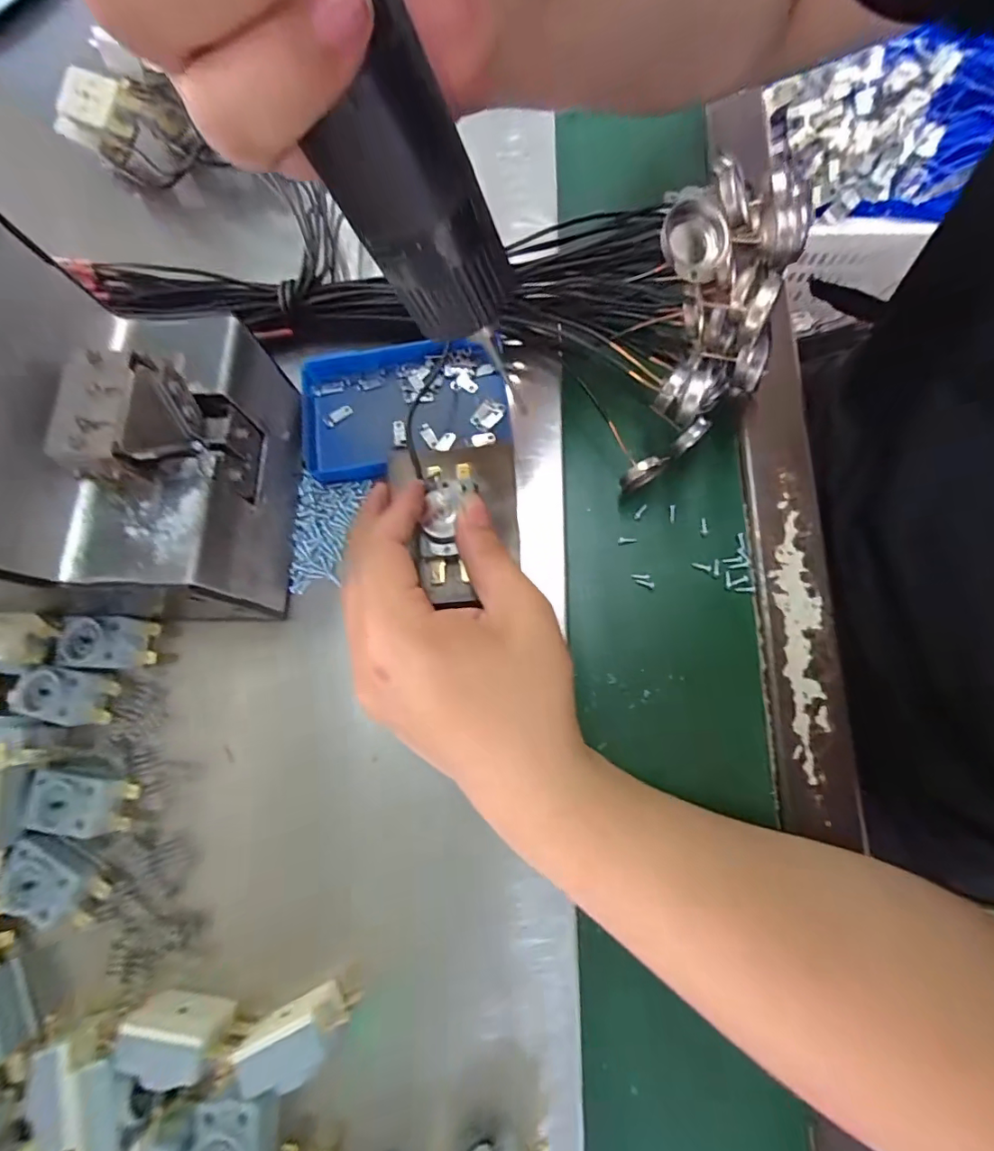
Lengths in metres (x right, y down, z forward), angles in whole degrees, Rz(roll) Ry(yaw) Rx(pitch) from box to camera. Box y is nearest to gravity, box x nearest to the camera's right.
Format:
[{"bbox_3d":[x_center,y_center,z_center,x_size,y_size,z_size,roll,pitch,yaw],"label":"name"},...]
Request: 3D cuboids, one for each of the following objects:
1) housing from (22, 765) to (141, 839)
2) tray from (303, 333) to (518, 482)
[{"bbox_3d":[-0.202,0.109,0.246,0.047,0.012,0.029,6,78,5],"label":"housing"},{"bbox_3d":[-0.054,-0.096,0.289,0.113,0.020,0.074,-14,76,1],"label":"tray"}]

